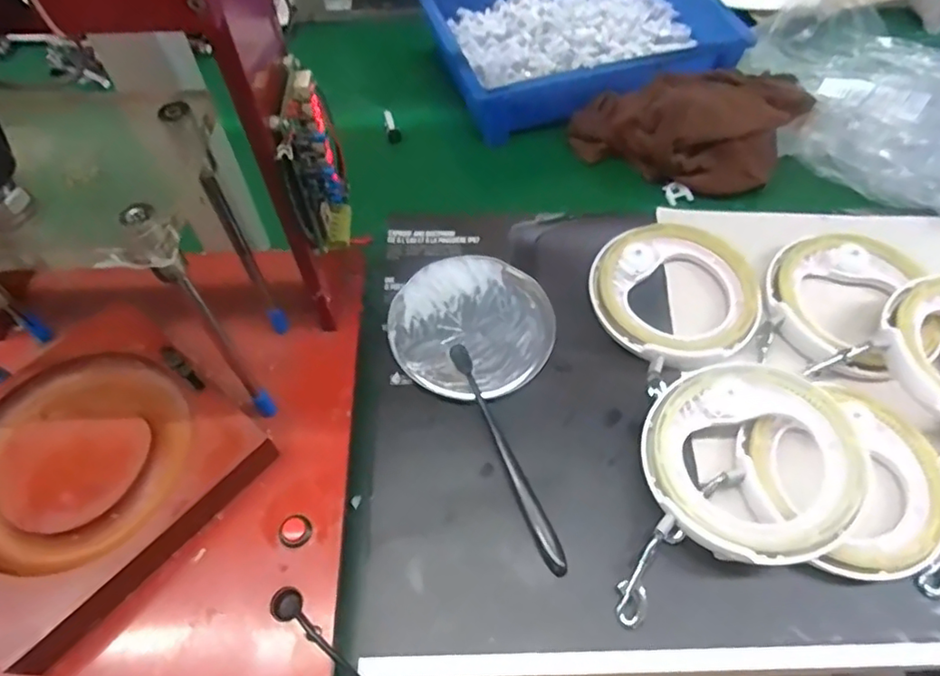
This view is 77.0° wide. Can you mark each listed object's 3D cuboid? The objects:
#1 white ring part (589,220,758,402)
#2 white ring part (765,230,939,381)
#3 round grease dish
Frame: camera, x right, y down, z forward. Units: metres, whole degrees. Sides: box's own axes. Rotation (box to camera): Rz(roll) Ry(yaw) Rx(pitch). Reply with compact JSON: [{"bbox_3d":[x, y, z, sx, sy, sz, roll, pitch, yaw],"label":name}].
[{"bbox_3d":[0.163,-0.038,0.479,0.125,0.023,0.131,0,57,0],"label":"white ring part"},{"bbox_3d":[0.307,-0.028,0.471,0.127,0.021,0.130,0,57,0],"label":"white ring part"},{"bbox_3d":[0.001,-0.011,0.478,0.126,0.012,0.120,0,57,0],"label":"round grease dish"}]

